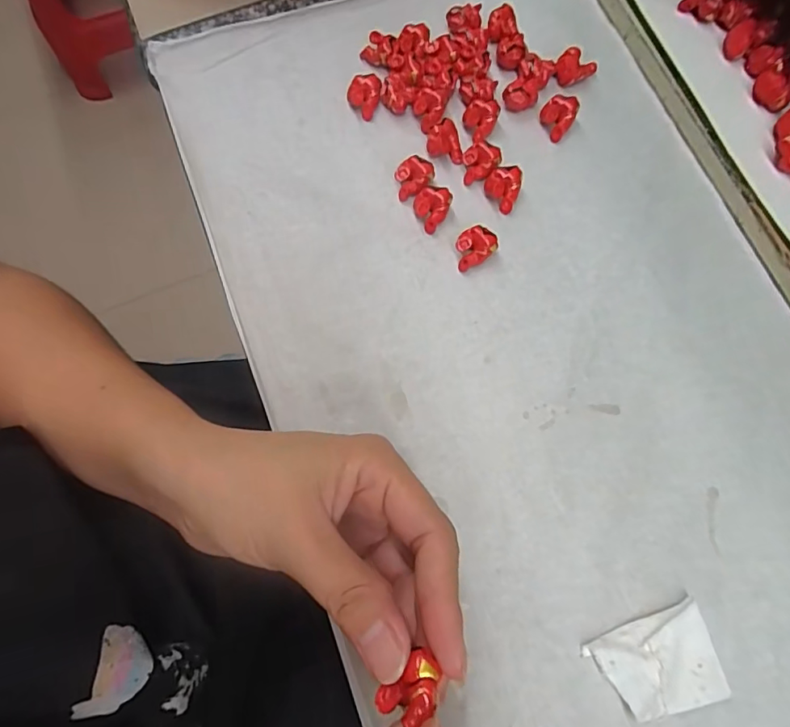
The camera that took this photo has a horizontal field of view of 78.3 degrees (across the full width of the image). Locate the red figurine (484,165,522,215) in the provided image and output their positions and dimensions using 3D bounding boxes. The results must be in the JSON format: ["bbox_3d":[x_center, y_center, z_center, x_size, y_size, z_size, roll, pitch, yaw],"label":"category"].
[{"bbox_3d":[0.058,-0.095,0.263,0.018,0.012,0.020,13,75,4],"label":"red figurine"}]

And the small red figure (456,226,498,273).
[{"bbox_3d":[0.042,-0.061,0.254,0.021,0.012,0.017,-21,75,-5],"label":"small red figure"}]

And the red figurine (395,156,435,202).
[{"bbox_3d":[0.010,-0.102,0.266,0.021,0.011,0.016,-28,76,-7],"label":"red figurine"}]

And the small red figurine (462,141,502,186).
[{"bbox_3d":[0.048,-0.111,0.267,0.020,0.013,0.017,3,74,2],"label":"small red figurine"}]

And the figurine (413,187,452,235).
[{"bbox_3d":[0.019,-0.082,0.260,0.018,0.014,0.020,12,75,4],"label":"figurine"}]

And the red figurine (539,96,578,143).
[{"bbox_3d":[0.091,-0.139,0.274,0.018,0.014,0.020,21,76,7],"label":"red figurine"}]

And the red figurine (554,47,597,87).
[{"bbox_3d":[0.105,-0.174,0.285,0.024,0.012,0.016,-37,77,-9],"label":"red figurine"}]

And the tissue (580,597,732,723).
[{"bbox_3d":[0.109,0.126,0.201,0.050,0.009,0.037,-19,75,-4],"label":"tissue"}]

